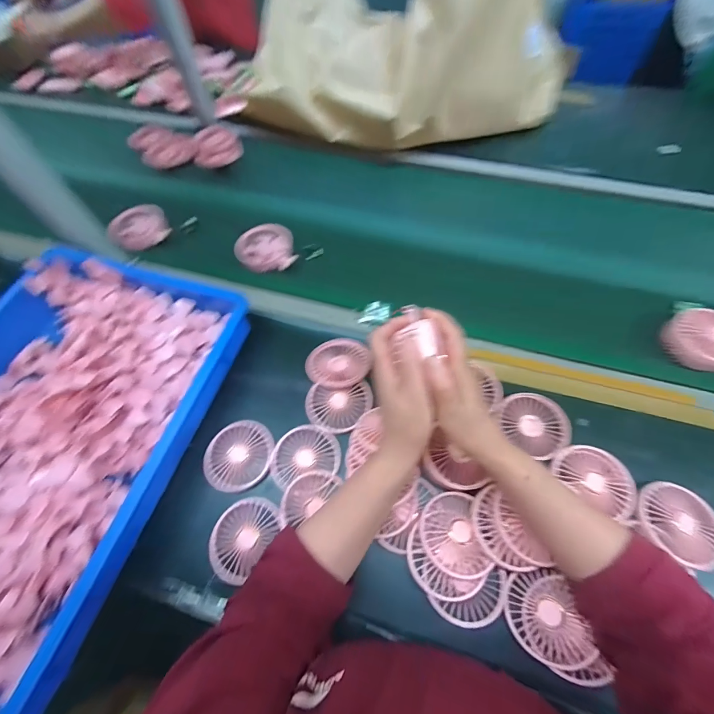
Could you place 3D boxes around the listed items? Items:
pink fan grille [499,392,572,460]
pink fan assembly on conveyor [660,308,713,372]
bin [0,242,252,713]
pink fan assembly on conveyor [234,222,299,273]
[{"bbox_3d":[0.236,0.089,0.459,0.086,0.013,0.078,40,69,21],"label":"pink fan grille"},{"bbox_3d":[0.491,-0.024,0.483,0.087,0.042,0.092,-24,63,-11],"label":"pink fan assembly on conveyor"},{"bbox_3d":[-0.416,0.110,0.435,0.377,0.068,0.554,15,63,10],"label":"bin"},{"bbox_3d":[-0.163,-0.192,0.611,0.101,0.032,0.095,-1,61,1],"label":"pink fan assembly on conveyor"}]

